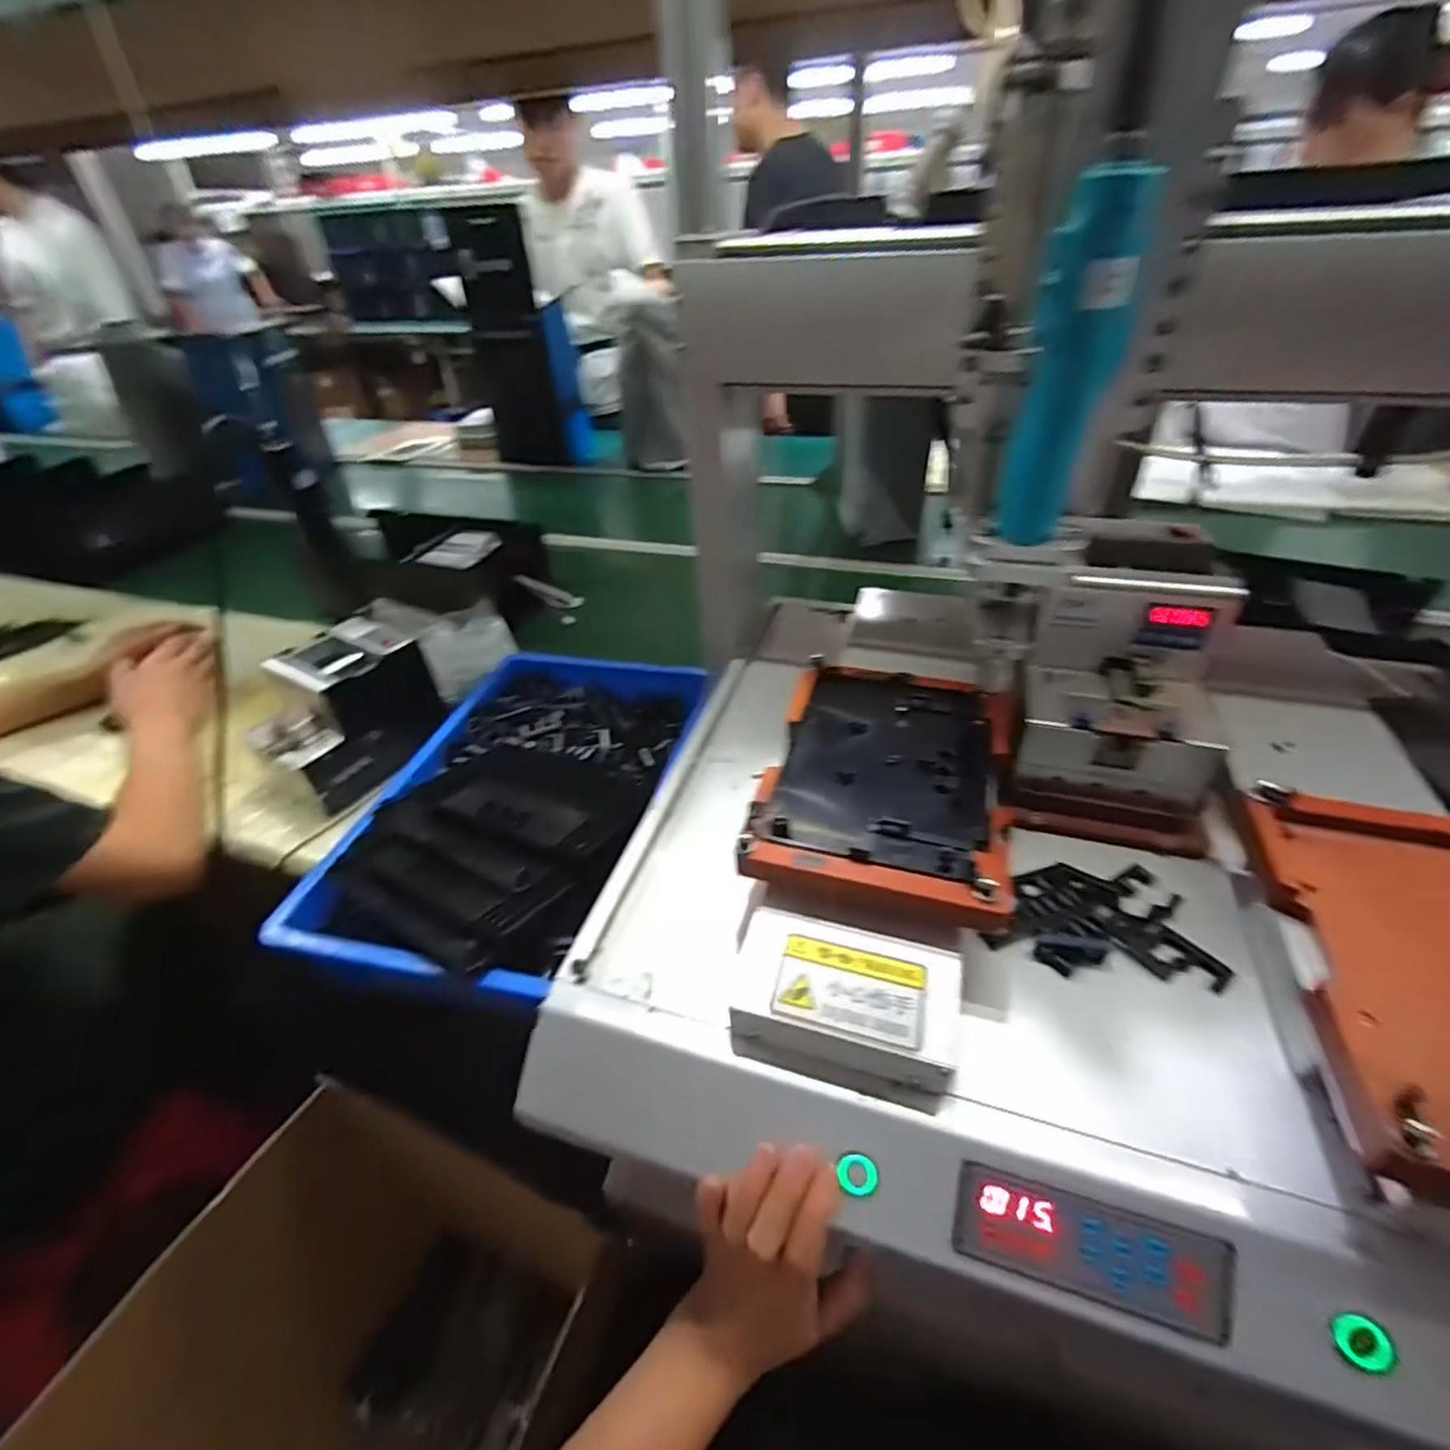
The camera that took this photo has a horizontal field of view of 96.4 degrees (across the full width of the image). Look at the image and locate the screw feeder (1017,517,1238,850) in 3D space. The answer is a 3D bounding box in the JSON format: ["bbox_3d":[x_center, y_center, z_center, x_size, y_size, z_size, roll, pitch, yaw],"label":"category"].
[{"bbox_3d":[0.307,-0.042,0.504,0.130,0.150,0.196,12,42,19],"label":"screw feeder"}]

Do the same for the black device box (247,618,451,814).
[{"bbox_3d":[-0.456,-0.018,0.781,0.142,0.135,0.190,24,47,30],"label":"black device box"}]

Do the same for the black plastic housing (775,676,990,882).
[{"bbox_3d":[0.115,0.025,0.456,0.136,0.017,0.185,8,41,15],"label":"black plastic housing"}]

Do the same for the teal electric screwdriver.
[{"bbox_3d":[0.180,-0.182,0.336,0.043,0.162,0.035,16,43,23],"label":"teal electric screwdriver"}]

